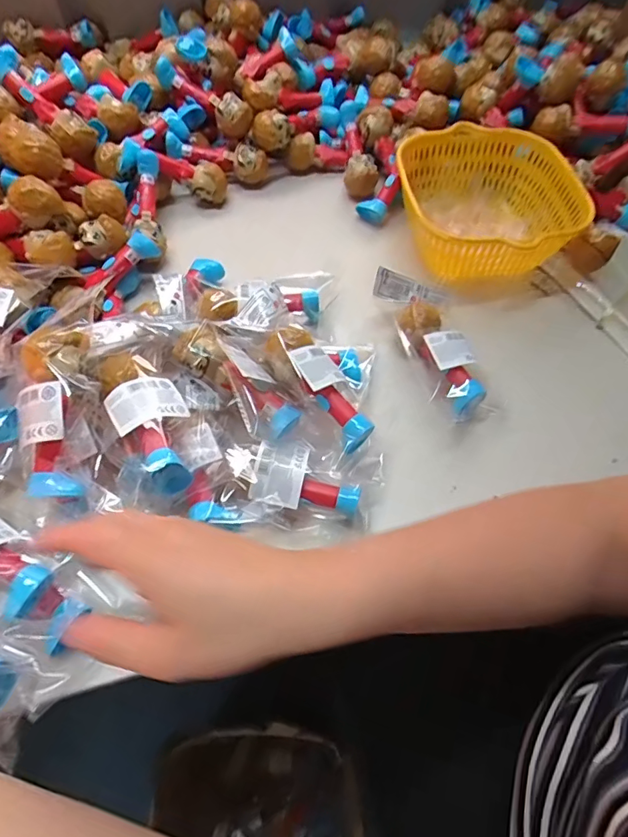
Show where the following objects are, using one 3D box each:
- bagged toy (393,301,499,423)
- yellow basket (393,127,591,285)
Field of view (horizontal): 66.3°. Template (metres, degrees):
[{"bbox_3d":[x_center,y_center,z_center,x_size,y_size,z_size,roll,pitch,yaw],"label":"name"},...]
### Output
[{"bbox_3d":[0.124,-0.059,0.465,0.060,0.035,0.131,-14,60,-10],"label":"bagged toy"},{"bbox_3d":[0.199,-0.250,0.559,0.203,0.075,0.209,8,59,3],"label":"yellow basket"}]

